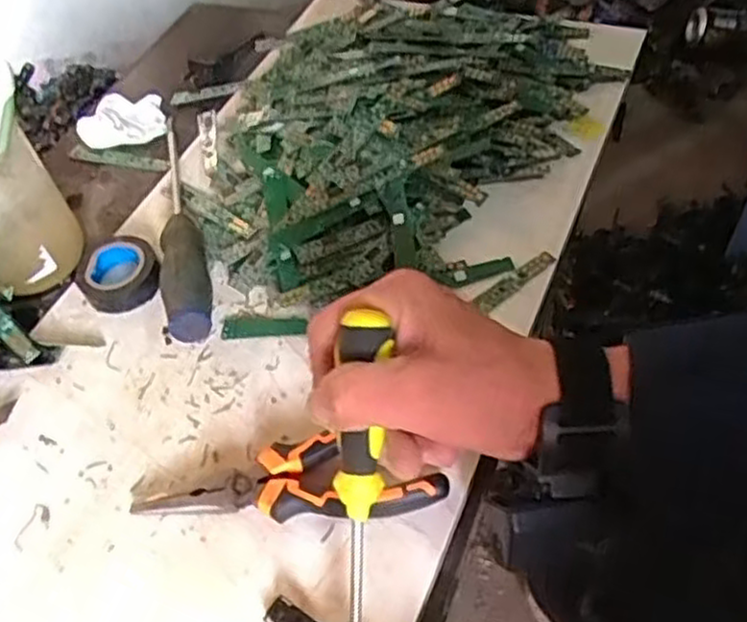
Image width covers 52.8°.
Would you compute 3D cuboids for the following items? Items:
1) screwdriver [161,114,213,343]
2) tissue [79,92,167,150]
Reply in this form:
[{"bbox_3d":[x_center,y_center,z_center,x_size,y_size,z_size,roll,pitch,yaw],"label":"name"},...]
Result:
[{"bbox_3d":[-0.133,-0.070,0.515,0.026,0.028,0.227,-15,49,-3],"label":"screwdriver"},{"bbox_3d":[-0.206,-0.156,0.614,0.068,0.020,0.051,-16,50,-4],"label":"tissue"}]

